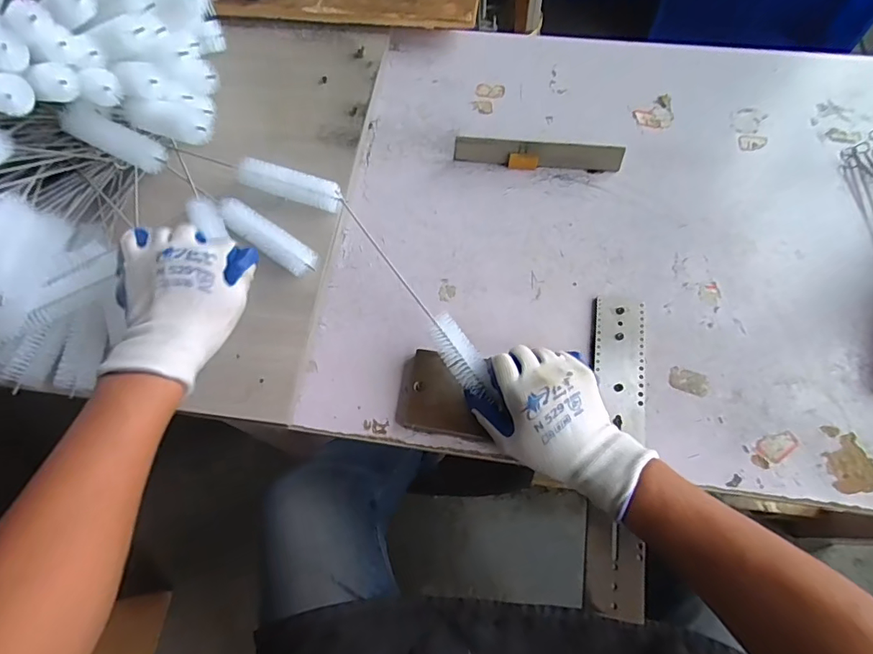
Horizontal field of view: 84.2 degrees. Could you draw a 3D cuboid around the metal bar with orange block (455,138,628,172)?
[{"bbox_3d":[0.122,-0.209,0.587,0.197,0.034,0.018,5,66,5],"label":"metal bar with orange block"}]

